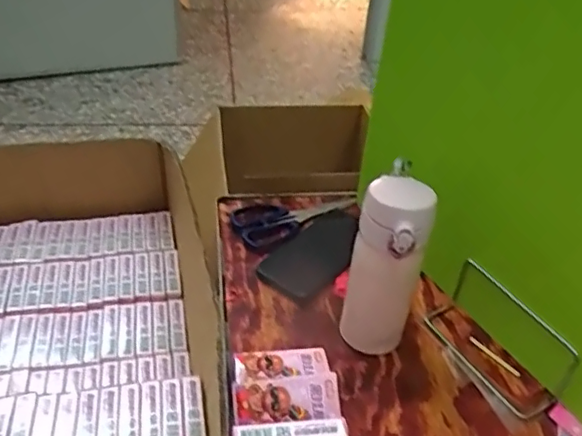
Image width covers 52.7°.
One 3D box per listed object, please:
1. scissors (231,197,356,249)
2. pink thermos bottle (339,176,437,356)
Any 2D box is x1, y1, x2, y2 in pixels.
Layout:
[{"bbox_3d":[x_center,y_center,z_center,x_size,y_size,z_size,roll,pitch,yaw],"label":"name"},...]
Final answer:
[{"bbox_3d":[0.010,-0.003,0.791,0.171,0.008,0.076,-12,41,-21],"label":"scissors"},{"bbox_3d":[0.090,0.057,0.576,0.064,0.192,0.054,15,39,12],"label":"pink thermos bottle"}]

